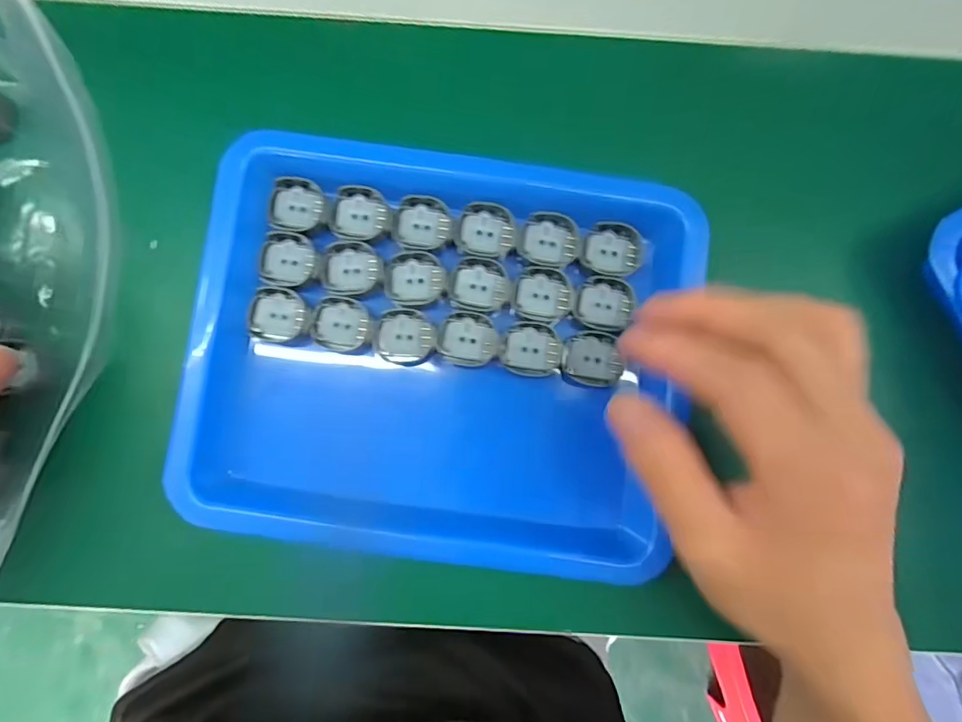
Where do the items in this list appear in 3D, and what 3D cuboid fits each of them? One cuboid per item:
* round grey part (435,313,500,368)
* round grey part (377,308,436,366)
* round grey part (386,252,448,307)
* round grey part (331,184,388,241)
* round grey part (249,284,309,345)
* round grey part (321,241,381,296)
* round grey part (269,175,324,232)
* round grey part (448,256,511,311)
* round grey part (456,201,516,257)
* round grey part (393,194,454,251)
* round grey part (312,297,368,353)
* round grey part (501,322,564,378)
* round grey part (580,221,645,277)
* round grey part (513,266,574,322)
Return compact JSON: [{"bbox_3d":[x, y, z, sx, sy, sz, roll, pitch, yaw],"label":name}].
[{"bbox_3d":[-0.006,-0.010,0.229,0.027,0.004,0.025,0,86,0],"label":"round grey part"},{"bbox_3d":[-0.035,-0.011,0.228,0.026,0.004,0.026,0,86,0],"label":"round grey part"},{"bbox_3d":[-0.031,-0.038,0.230,0.028,0.004,0.025,4,86,0],"label":"round grey part"},{"bbox_3d":[-0.057,-0.069,0.232,0.025,0.007,0.024,0,86,0],"label":"round grey part"},{"bbox_3d":[-0.093,-0.021,0.229,0.027,0.006,0.025,0,86,0],"label":"round grey part"},{"bbox_3d":[-0.060,-0.043,0.230,0.027,0.004,0.024,7,86,0],"label":"round grey part"},{"bbox_3d":[-0.086,-0.073,0.232,0.024,0.007,0.026,0,86,0],"label":"round grey part"},{"bbox_3d":[-0.001,-0.036,0.229,0.028,0.004,0.024,6,86,0],"label":"round grey part"},{"bbox_3d":[0.003,-0.062,0.230,0.026,0.004,0.024,0,86,0],"label":"round grey part"},{"bbox_3d":[-0.027,-0.065,0.232,0.026,0.004,0.025,0,86,0],"label":"round grey part"},{"bbox_3d":[-0.065,-0.017,0.229,0.025,0.004,0.024,6,86,0],"label":"round grey part"},{"bbox_3d":[0.024,-0.005,0.227,0.027,0.004,0.024,7,86,0],"label":"round grey part"},{"bbox_3d":[0.061,-0.052,0.231,0.027,0.005,0.024,14,86,1],"label":"round grey part"},{"bbox_3d":[0.029,-0.031,0.229,0.027,0.004,0.024,13,86,1],"label":"round grey part"}]

